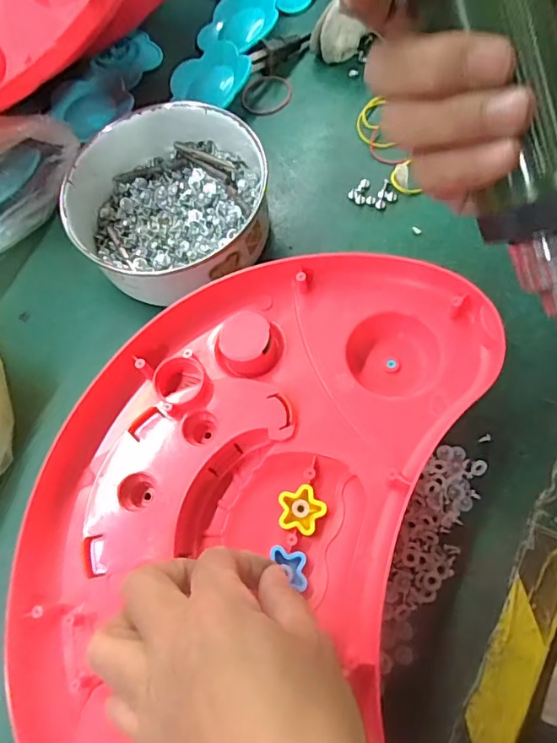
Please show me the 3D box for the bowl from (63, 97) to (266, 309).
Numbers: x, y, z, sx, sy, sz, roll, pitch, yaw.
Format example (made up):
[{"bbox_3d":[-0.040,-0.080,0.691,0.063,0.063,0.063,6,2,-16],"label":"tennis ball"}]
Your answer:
[{"bbox_3d":[-0.080,-0.122,0.370,0.147,0.046,0.136,-6,67,6],"label":"bowl"}]

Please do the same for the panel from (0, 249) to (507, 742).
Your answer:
[{"bbox_3d":[-0.024,0.080,0.282,0.224,0.045,0.334,14,69,9],"label":"panel"}]

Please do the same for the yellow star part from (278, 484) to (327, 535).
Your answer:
[{"bbox_3d":[0.013,0.077,0.291,0.026,0.006,0.025,13,70,13],"label":"yellow star part"}]

